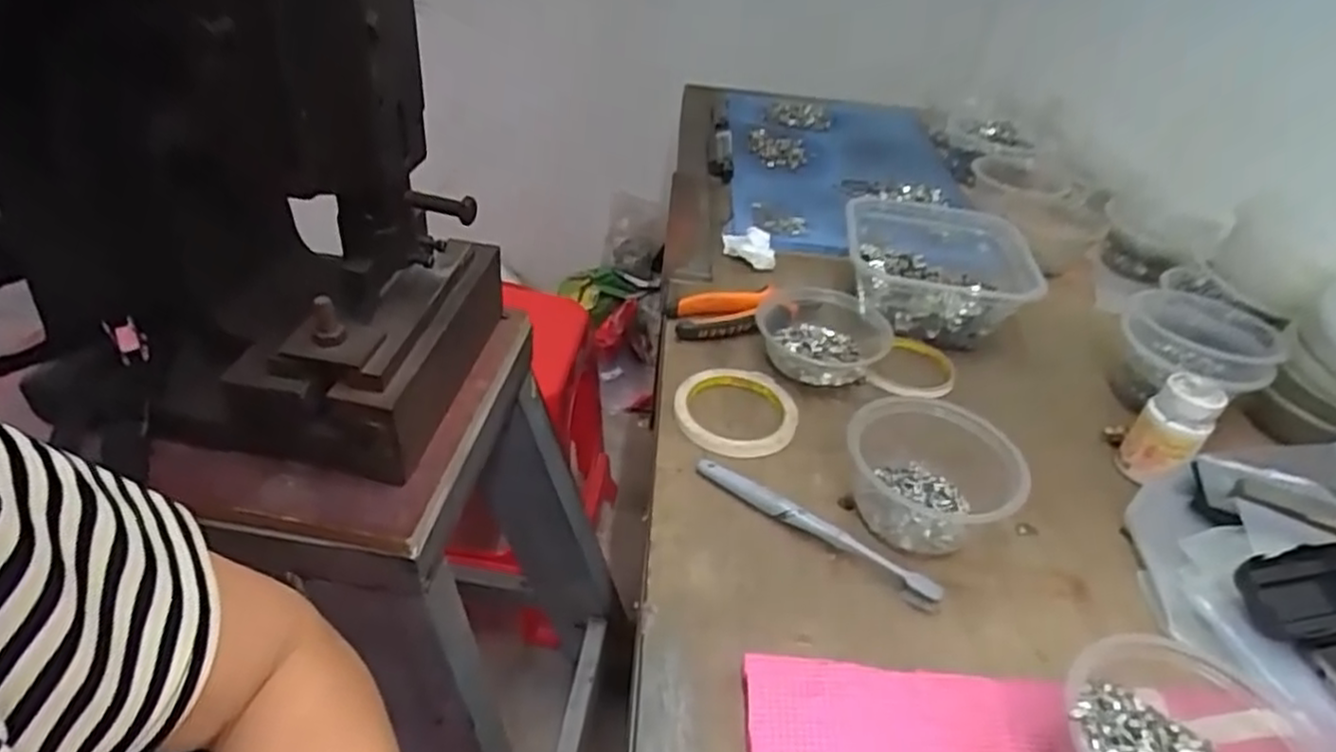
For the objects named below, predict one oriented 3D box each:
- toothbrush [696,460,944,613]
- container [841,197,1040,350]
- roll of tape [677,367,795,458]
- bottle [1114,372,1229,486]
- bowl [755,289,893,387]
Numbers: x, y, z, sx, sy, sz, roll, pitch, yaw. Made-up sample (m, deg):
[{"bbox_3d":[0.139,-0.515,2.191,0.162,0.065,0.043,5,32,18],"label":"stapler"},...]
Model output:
[{"bbox_3d":[0.097,0.100,0.499,0.179,0.016,0.019,27,44,28],"label":"toothbrush"},{"bbox_3d":[0.270,-0.106,0.740,0.184,0.061,0.181,8,38,2],"label":"container"},{"bbox_3d":[0.054,0.025,0.595,0.095,0.009,0.094,1,38,-1],"label":"roll of tape"},{"bbox_3d":[0.381,0.039,0.561,0.045,0.073,0.047,34,46,31],"label":"bottle"},{"bbox_3d":[0.140,-0.037,0.654,0.118,0.031,0.115,1,38,-1],"label":"bowl"}]

